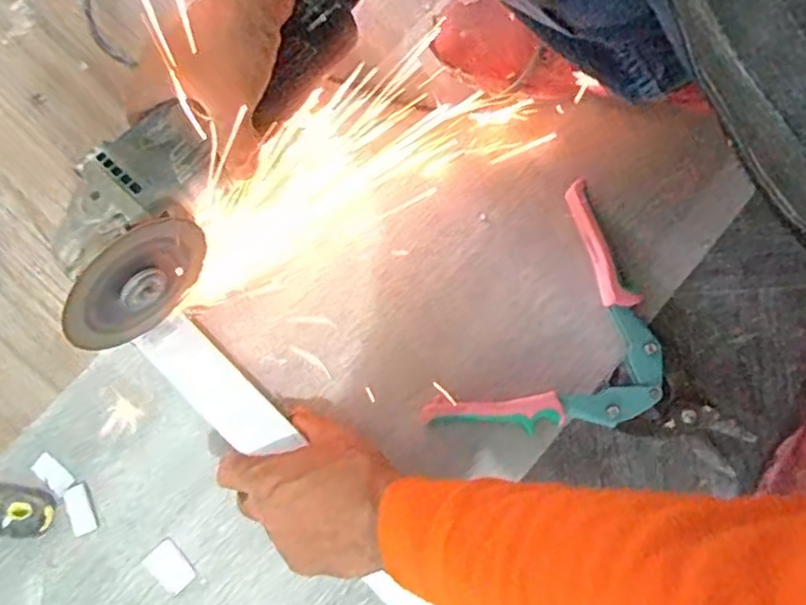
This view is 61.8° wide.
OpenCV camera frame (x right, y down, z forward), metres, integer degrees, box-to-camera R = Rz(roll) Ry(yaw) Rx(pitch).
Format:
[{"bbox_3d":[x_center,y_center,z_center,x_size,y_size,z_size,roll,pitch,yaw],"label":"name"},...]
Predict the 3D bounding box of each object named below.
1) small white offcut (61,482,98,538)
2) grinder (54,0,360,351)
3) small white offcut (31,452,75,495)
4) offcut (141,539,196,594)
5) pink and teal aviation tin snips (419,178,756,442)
[{"bbox_3d":[-0.236,0.151,0.491,0.017,0.004,0.035,-23,80,-5],"label":"small white offcut"},{"bbox_3d":[-0.107,-0.118,0.437,0.080,0.073,0.332,37,80,6],"label":"grinder"},{"bbox_3d":[-0.260,0.127,0.500,0.031,0.004,0.017,43,81,7],"label":"small white offcut"},{"bbox_3d":[-0.169,0.191,0.485,0.024,0.004,0.035,-42,82,-8],"label":"offcut"},{"bbox_3d":[0.140,0.006,0.514,0.230,0.026,0.182,4,79,0],"label":"pink and teal aviation tin snips"}]

